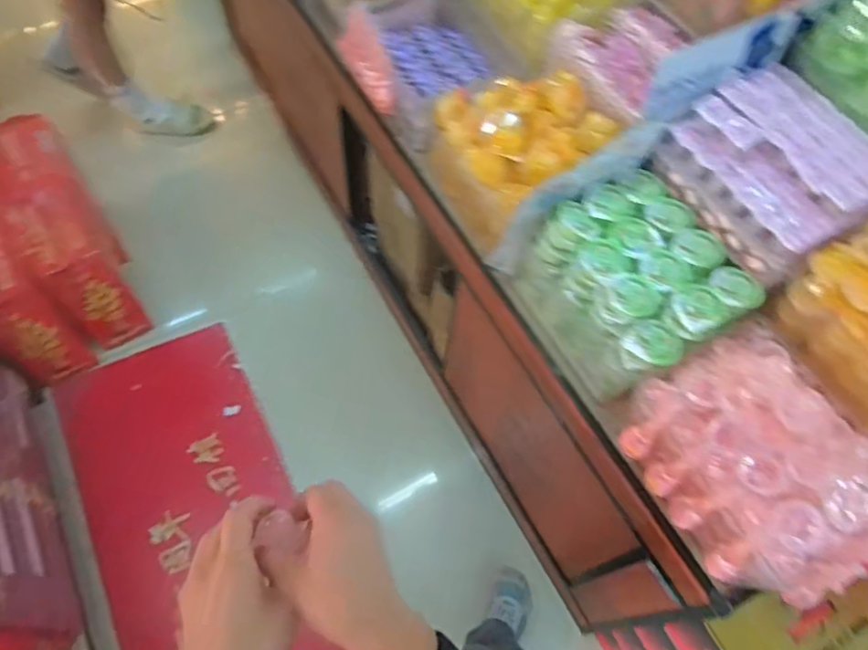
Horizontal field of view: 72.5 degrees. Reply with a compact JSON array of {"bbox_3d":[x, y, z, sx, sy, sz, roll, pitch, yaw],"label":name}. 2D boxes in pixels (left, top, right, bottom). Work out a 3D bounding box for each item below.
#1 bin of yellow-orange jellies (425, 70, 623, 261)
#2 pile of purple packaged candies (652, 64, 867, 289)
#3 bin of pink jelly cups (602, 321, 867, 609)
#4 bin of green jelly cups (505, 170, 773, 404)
[{"bbox_3d":[0.147,-0.296,1.029,0.241,0.191,0.292,-22,65,-15],"label":"bin of yellow-orange jellies"},{"bbox_3d":[0.508,-0.235,0.885,0.244,0.094,0.275,-28,67,-17],"label":"pile of purple packaged candies"},{"bbox_3d":[0.426,0.171,0.770,0.256,0.172,0.306,-25,65,-16],"label":"bin of pink jelly cups"},{"bbox_3d":[0.300,-0.056,0.932,0.251,0.173,0.286,-26,66,-16],"label":"bin of green jelly cups"}]

